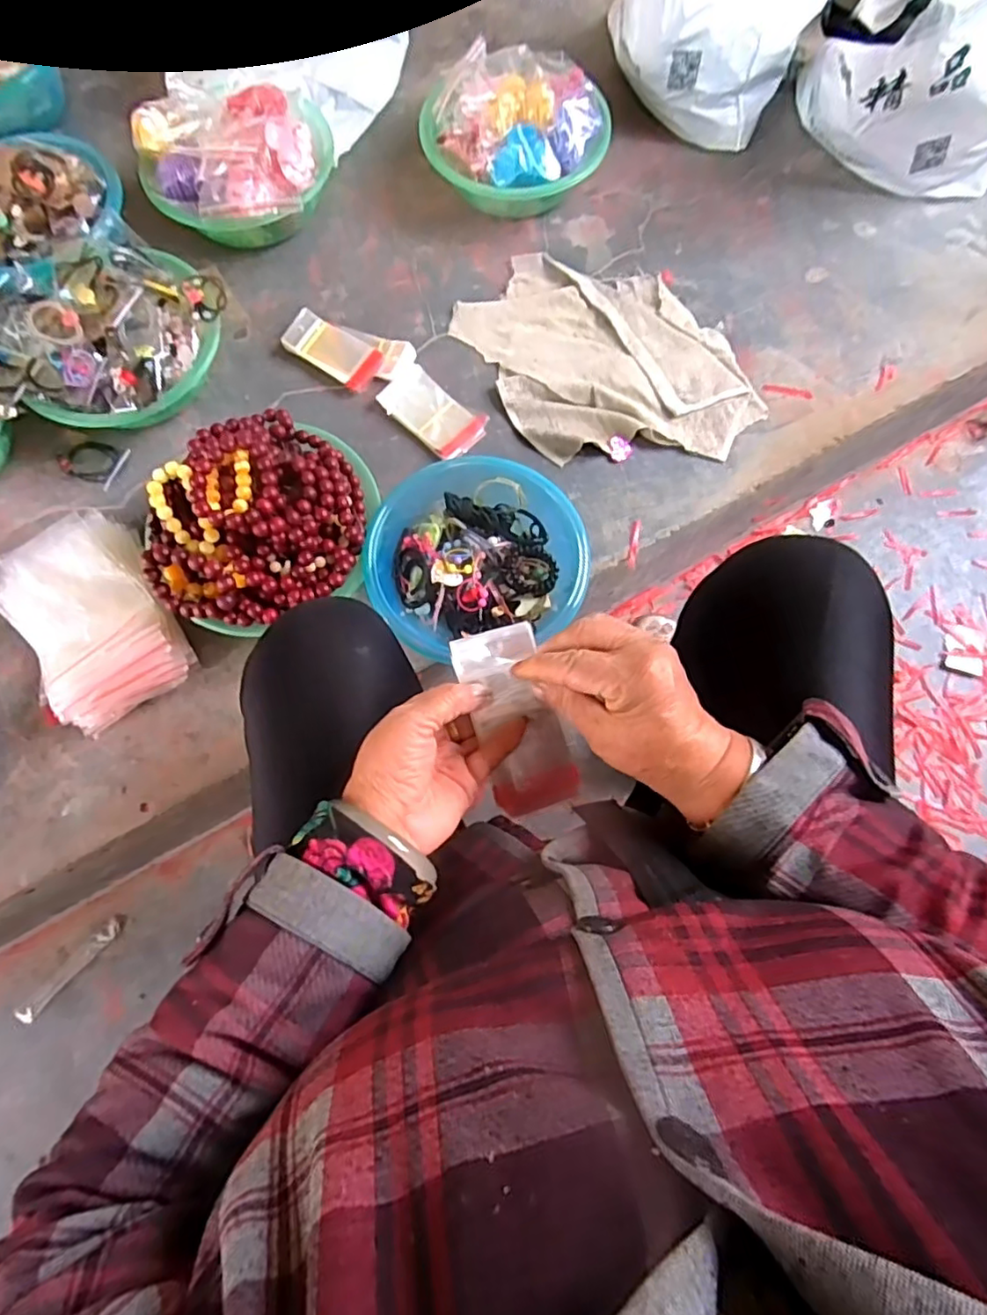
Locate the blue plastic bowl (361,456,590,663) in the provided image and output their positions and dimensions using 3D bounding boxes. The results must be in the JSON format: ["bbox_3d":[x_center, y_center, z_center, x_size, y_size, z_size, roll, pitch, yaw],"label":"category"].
[{"bbox_3d":[-0.020,-0.105,0.657,0.222,0.078,0.214,-12,76,-4],"label":"blue plastic bowl"}]

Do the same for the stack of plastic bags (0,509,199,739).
[{"bbox_3d":[-0.430,-0.047,0.653,0.145,0.069,0.233,-34,78,-9],"label":"stack of plastic bags"}]

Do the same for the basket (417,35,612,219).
[{"bbox_3d":[0.022,-0.677,0.794,0.230,0.112,0.209,36,78,8],"label":"basket"}]

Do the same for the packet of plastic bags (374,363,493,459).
[{"bbox_3d":[-0.072,-0.295,0.741,0.132,0.017,0.076,39,78,9],"label":"packet of plastic bags"}]

